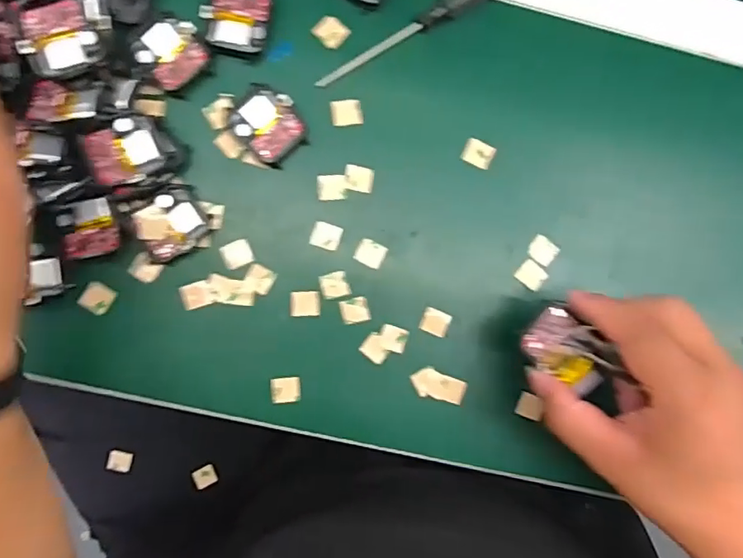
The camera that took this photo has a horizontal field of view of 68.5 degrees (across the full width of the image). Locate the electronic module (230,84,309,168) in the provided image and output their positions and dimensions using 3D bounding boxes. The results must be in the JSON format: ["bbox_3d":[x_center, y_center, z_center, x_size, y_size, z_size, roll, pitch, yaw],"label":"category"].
[{"bbox_3d":[-0.064,-0.096,0.337,0.037,0.010,0.046,-42,93,-3],"label":"electronic module"}]

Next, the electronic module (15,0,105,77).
[{"bbox_3d":[-0.173,-0.137,0.308,0.040,0.023,0.042,-14,90,-5],"label":"electronic module"}]

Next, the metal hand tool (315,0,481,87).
[{"bbox_3d":[0.024,-0.155,0.341,0.130,0.013,0.012,-33,93,-4],"label":"metal hand tool"}]

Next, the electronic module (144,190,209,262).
[{"bbox_3d":[-0.121,-0.034,0.333,0.038,0.012,0.037,-22,92,-4],"label":"electronic module"}]

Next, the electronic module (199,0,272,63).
[{"bbox_3d":[-0.083,-0.159,0.334,0.038,0.008,0.044,9,90,-5],"label":"electronic module"}]

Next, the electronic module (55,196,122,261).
[{"bbox_3d":[-0.169,-0.030,0.327,0.034,0.009,0.035,-12,91,-5],"label":"electronic module"}]

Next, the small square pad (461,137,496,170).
[{"bbox_3d":[0.069,-0.081,0.351,0.020,0.004,0.016,24,88,-5],"label":"small square pad"}]

